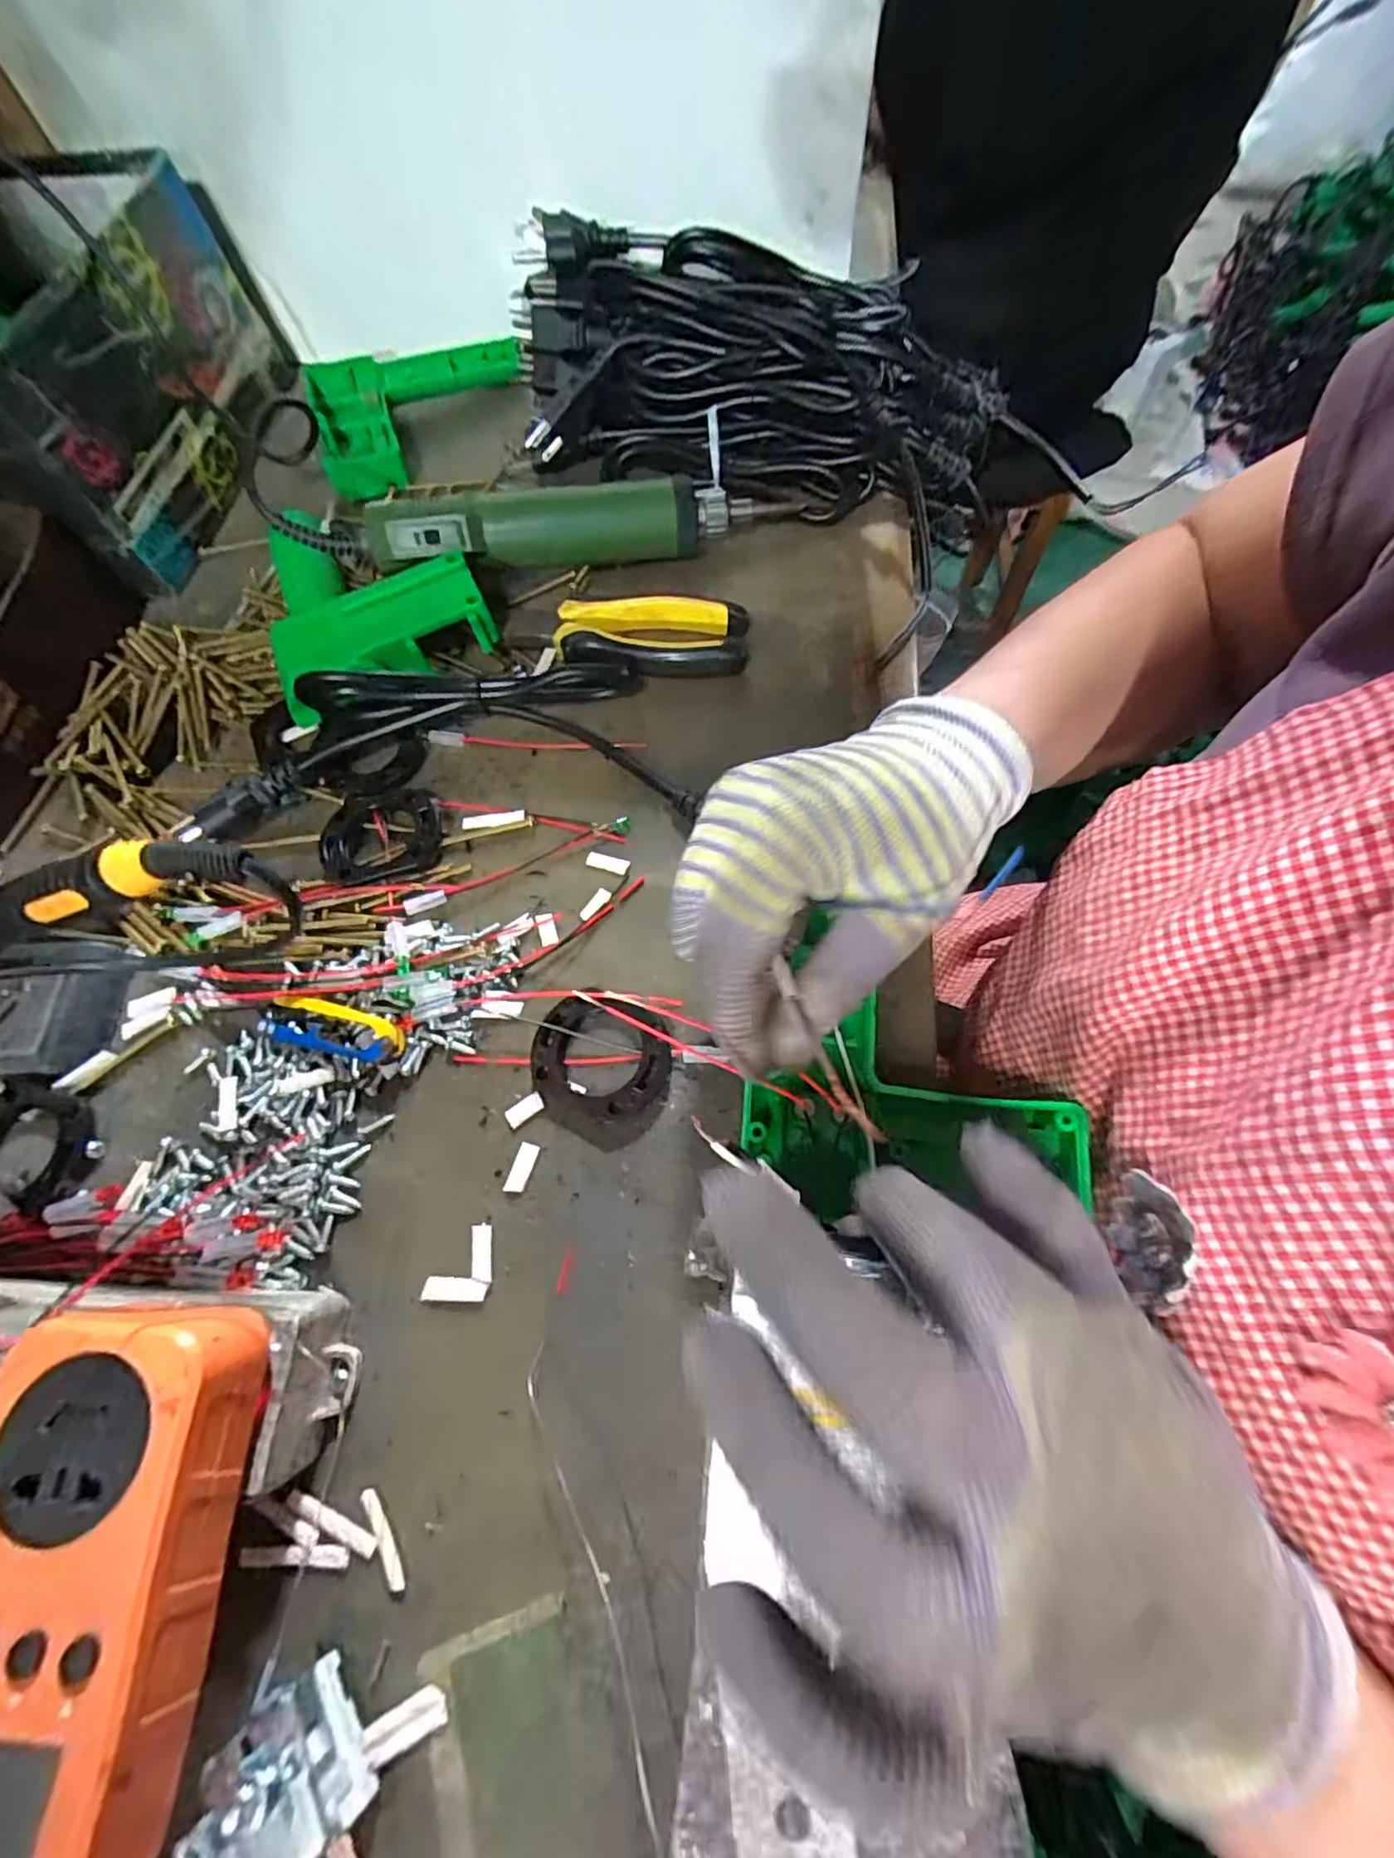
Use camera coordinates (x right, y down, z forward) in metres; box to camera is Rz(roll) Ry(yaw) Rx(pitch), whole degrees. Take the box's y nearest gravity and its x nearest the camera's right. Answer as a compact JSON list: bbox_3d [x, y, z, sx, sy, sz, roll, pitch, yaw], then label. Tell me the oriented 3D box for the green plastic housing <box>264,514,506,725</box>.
[{"bbox_3d":[-0.178,-0.177,0.351,0.115,0.052,0.110,-26,67,-9],"label":"green plastic housing"}]

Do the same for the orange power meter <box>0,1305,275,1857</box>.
[{"bbox_3d":[-0.161,0.172,0.166,0.072,0.028,0.126,-2,66,2],"label":"orange power meter"}]

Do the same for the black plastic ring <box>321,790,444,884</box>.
[{"bbox_3d":[-0.156,-0.049,0.316,0.055,0.009,0.056,-1,66,2],"label":"black plastic ring"}]

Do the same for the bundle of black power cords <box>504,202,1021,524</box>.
[{"bbox_3d":[0.030,-0.339,0.394,0.304,0.093,0.123,14,68,9],"label":"bundle of black power cords"}]

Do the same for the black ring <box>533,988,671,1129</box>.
[{"bbox_3d":[-0.040,0.053,0.268,0.057,0.007,0.053,-1,66,2],"label":"black ring"}]

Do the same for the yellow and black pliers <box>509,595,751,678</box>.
[{"bbox_3d":[-0.038,-0.160,0.350,0.129,0.018,0.047,2,66,3],"label":"yellow and black pliers"}]

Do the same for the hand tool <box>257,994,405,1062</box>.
[{"bbox_3d":[-0.156,0.043,0.274,0.066,0.011,0.020,14,67,9],"label":"hand tool"}]

